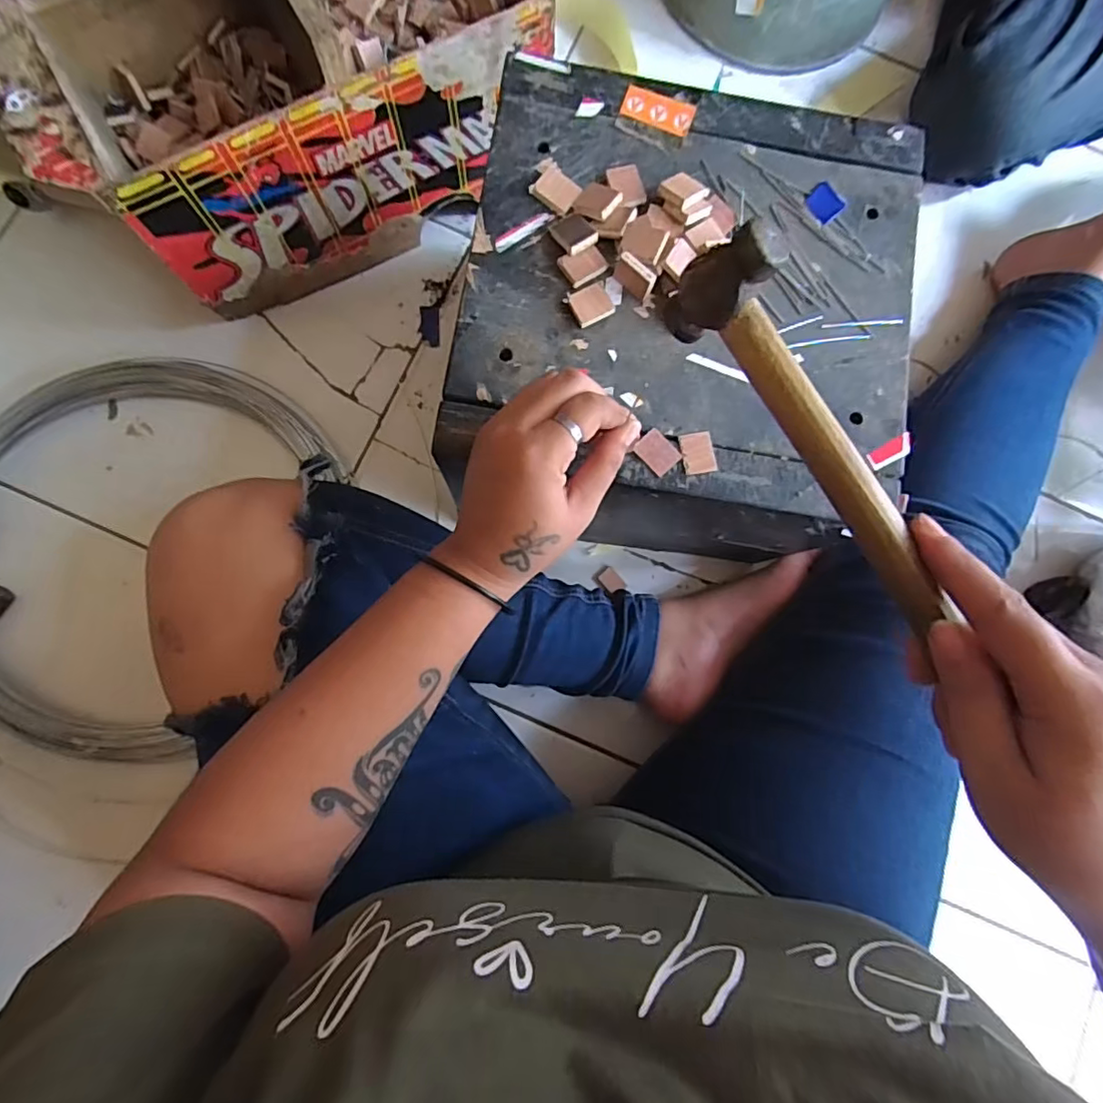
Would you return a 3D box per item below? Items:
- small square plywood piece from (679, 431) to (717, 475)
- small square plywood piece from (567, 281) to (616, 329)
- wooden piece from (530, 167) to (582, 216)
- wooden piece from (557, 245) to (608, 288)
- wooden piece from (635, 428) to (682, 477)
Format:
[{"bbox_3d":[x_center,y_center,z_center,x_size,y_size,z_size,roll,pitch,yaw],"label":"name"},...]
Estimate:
[{"bbox_3d":[0.087,-0.058,0.337,0.020,0.004,0.025,-6,83,-5],"label":"small square plywood piece"},{"bbox_3d":[0.024,-0.148,0.343,0.024,0.004,0.022,-24,85,-7],"label":"small square plywood piece"},{"bbox_3d":[0.003,-0.221,0.352,0.027,0.004,0.021,38,82,2],"label":"wooden piece"},{"bbox_3d":[0.020,-0.173,0.344,0.026,0.004,0.019,-34,86,-7],"label":"wooden piece"},{"bbox_3d":[0.062,-0.058,0.336,0.019,0.004,0.024,-41,87,-8],"label":"wooden piece"}]

